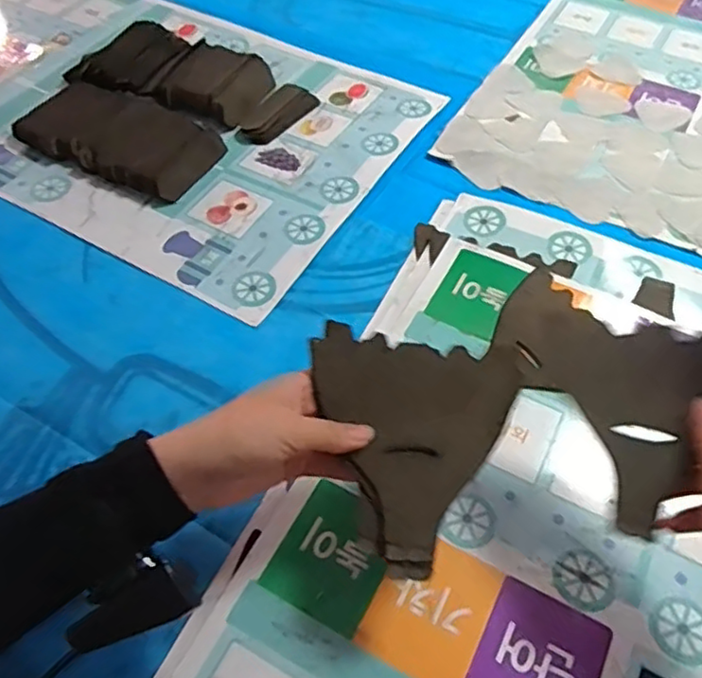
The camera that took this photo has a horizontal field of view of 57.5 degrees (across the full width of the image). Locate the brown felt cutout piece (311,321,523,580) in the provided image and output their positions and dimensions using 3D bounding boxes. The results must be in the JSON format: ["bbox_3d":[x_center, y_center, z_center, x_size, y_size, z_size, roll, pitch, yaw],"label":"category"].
[{"bbox_3d":[0.026,0.050,0.396,0.123,0.014,0.145,31,70,9],"label":"brown felt cutout piece"}]

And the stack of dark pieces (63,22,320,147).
[{"bbox_3d":[-0.186,-0.303,0.741,0.284,0.052,0.123,15,56,12],"label":"stack of dark pieces"}]

